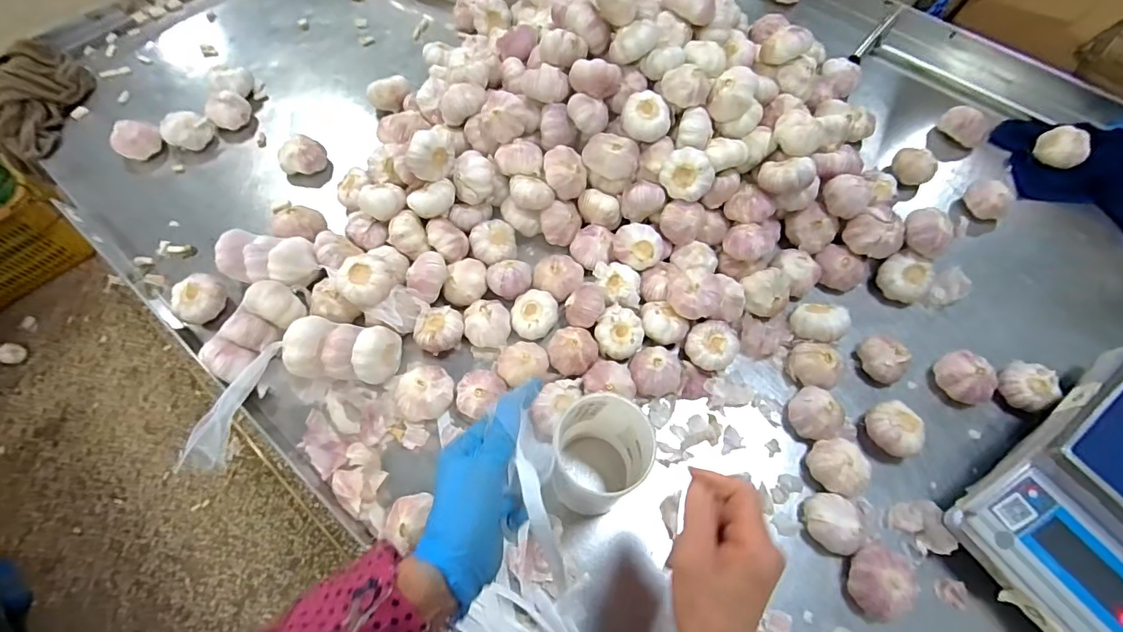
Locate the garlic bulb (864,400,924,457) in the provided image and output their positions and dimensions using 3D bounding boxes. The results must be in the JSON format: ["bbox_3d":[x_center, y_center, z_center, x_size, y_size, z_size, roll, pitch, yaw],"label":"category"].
[{"bbox_3d":[0.367,0.125,0.547,0.050,0.045,0.055,0,64,-1],"label":"garlic bulb"}]

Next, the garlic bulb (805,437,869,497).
[{"bbox_3d":[0.291,0.160,0.526,0.051,0.038,0.054,0,64,-1],"label":"garlic bulb"}]

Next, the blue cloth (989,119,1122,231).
[{"bbox_3d":[0.784,-0.201,0.722,0.156,0.061,0.293,-33,69,-16],"label":"blue cloth"}]

